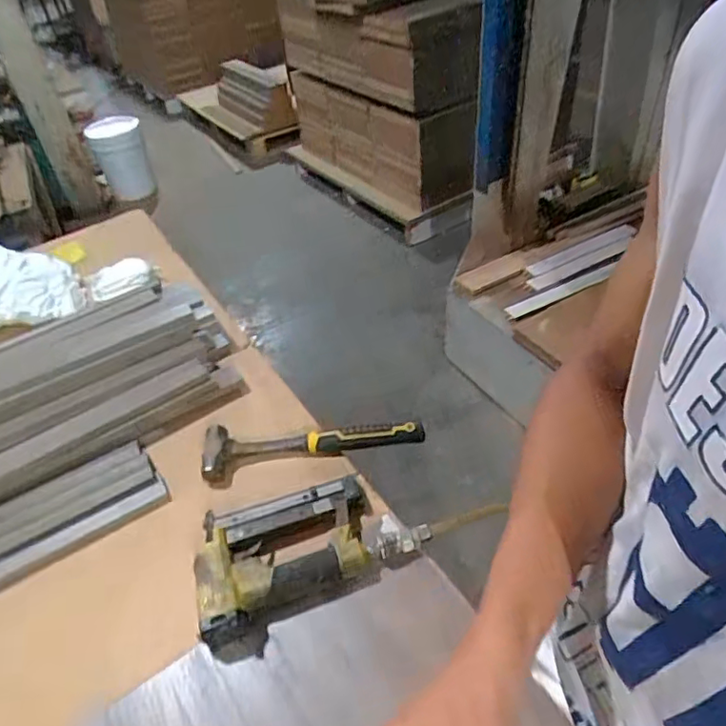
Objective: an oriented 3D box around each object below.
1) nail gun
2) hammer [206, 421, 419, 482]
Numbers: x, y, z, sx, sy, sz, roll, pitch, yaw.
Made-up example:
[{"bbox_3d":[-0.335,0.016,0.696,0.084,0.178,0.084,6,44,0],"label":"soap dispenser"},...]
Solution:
[{"bbox_3d":[-0.062,0.193,0.594,0.231,0.045,0.143,-19,44,-12],"label":"nail gun"},{"bbox_3d":[-0.062,0.097,0.707,0.272,0.032,0.067,-9,43,-2],"label":"hammer"}]

